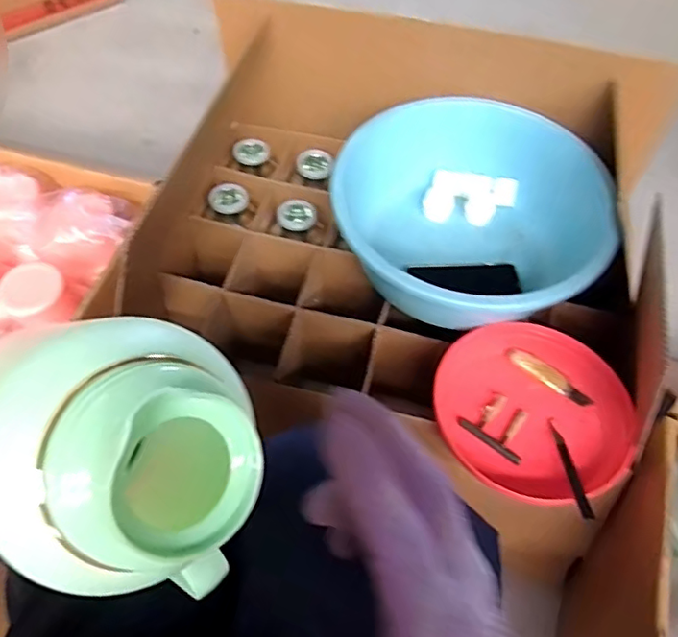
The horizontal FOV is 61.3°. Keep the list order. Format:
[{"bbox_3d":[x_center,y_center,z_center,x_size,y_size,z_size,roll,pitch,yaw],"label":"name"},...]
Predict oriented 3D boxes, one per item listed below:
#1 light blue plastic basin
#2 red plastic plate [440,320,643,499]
[{"bbox_3d":[0.182,-0.133,0.810,0.360,0.152,0.335,1,58,-1],"label":"light blue plastic basin"},{"bbox_3d":[0.239,0.113,0.707,0.226,0.044,0.234,1,58,-1],"label":"red plastic plate"}]

